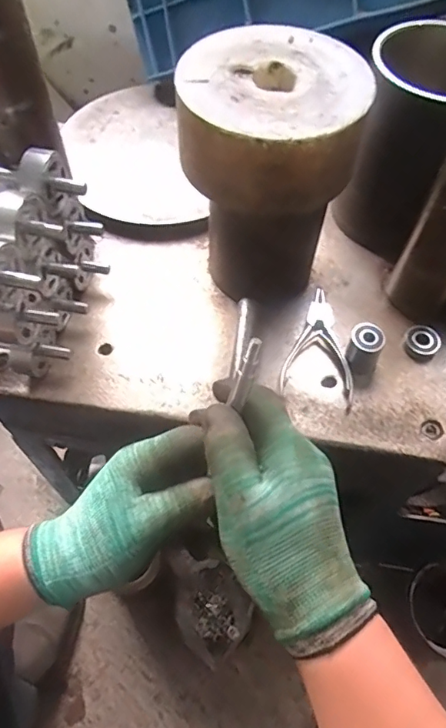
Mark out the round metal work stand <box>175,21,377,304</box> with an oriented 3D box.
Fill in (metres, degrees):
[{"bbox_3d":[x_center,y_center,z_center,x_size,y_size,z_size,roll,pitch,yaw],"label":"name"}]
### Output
[{"bbox_3d":[0.035,-0.156,0.466,0.139,0.218,0.138,1,60,-1],"label":"round metal work stand"}]

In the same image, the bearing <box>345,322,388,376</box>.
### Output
[{"bbox_3d":[0.139,-0.015,0.490,0.034,0.044,0.027,20,61,10],"label":"bearing"}]

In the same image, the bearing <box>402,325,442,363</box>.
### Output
[{"bbox_3d":[0.202,-0.021,0.512,0.034,0.014,0.036,1,60,-1],"label":"bearing"}]

